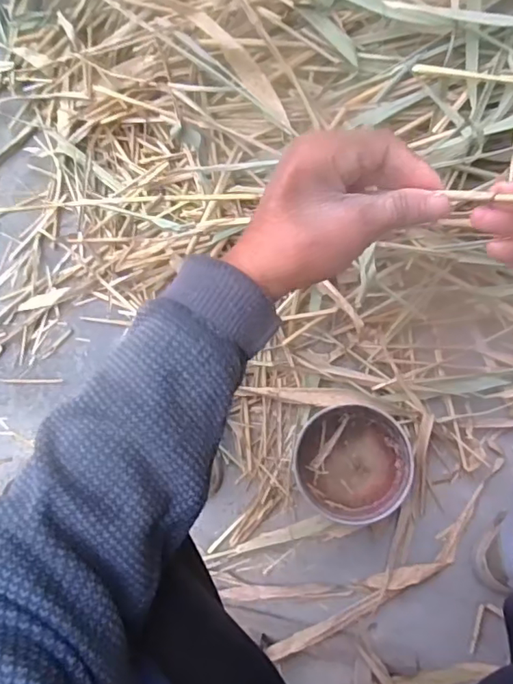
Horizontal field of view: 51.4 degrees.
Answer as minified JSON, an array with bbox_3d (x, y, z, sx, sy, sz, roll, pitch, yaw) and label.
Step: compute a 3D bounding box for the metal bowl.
[{"bbox_3d":[0.136,0.171,0.763,0.157,0.055,0.155,0,85,5],"label":"metal bowl"}]

